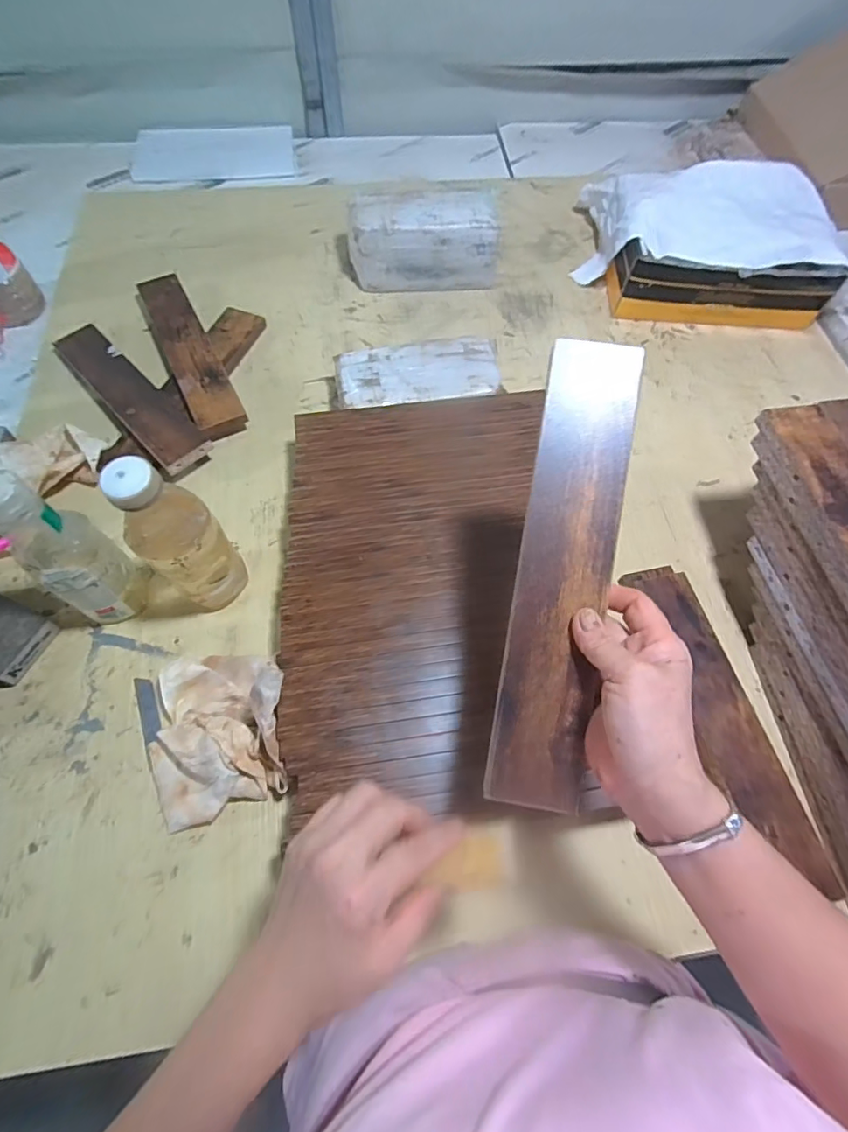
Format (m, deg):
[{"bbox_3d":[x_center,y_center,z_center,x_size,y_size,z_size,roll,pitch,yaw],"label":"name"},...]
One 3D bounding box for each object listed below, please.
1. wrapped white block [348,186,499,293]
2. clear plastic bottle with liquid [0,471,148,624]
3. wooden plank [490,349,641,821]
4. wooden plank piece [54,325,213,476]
[{"bbox_3d":[0.001,-0.489,0.773,0.216,0.106,0.093,-2,64,-4],"label":"wrapped white block"},{"bbox_3d":[-0.318,-0.007,0.462,0.056,0.203,0.067,33,67,12],"label":"clear plastic bottle with liquid"},{"bbox_3d":[0.095,0.002,0.338,0.057,0.007,0.307,9,88,2],"label":"wooden plank"},{"bbox_3d":[-0.385,-0.224,0.659,0.062,0.013,0.307,-39,67,-24],"label":"wooden plank piece"}]

